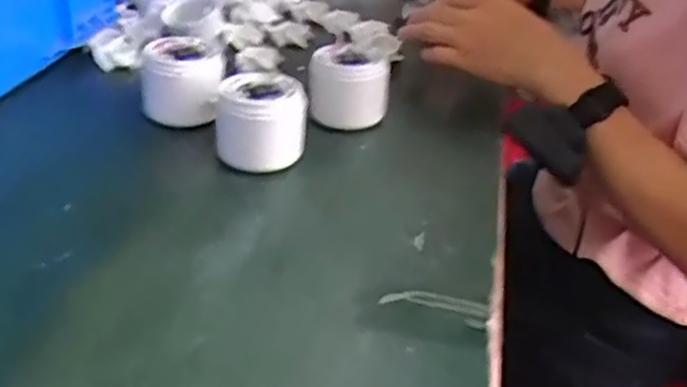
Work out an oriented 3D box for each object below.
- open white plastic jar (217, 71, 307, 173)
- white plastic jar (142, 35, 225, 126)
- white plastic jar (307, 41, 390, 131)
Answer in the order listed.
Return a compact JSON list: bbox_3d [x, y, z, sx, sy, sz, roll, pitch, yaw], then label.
[{"bbox_3d":[-0.055,-0.048,0.492,0.057,0.055,0.057,6,31,-1],"label":"open white plastic jar"},{"bbox_3d":[-0.120,-0.081,0.536,0.059,0.054,0.059,0,31,-11],"label":"white plastic jar"},{"bbox_3d":[0.004,-0.084,0.559,0.061,0.049,0.048,5,31,-2],"label":"white plastic jar"}]

